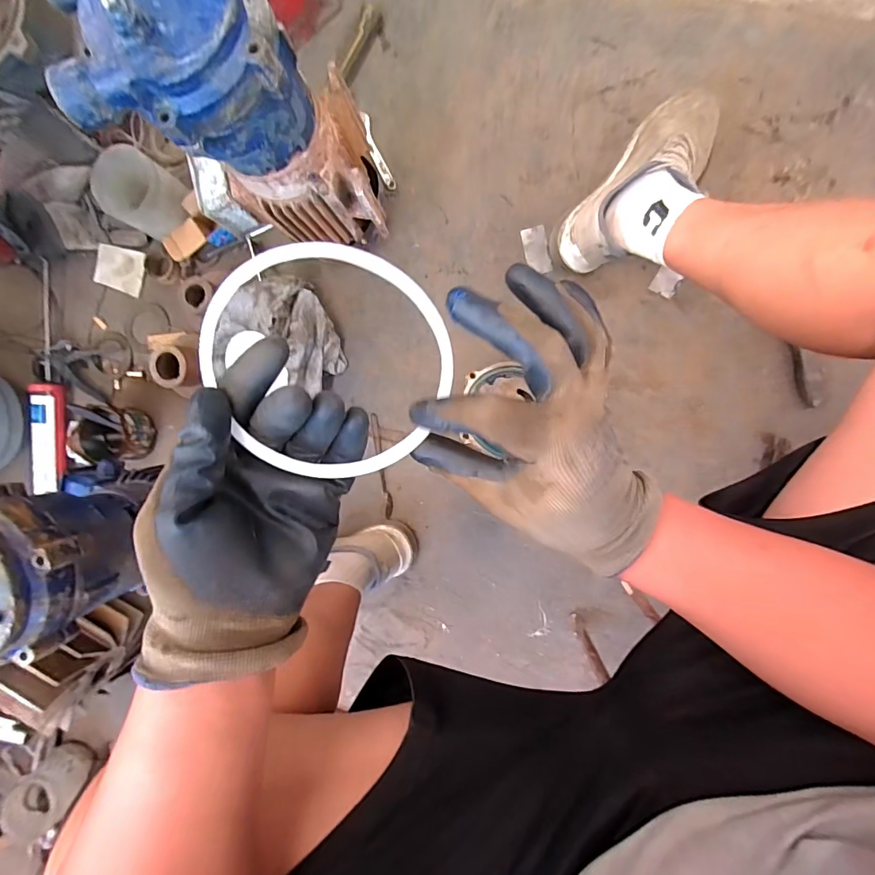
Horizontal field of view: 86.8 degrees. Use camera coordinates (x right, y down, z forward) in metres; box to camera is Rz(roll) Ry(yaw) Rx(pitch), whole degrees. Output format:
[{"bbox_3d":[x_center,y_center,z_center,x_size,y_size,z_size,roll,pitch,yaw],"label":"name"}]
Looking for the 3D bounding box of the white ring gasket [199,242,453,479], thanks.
[{"bbox_3d":[-0.059,-0.052,0.282,0.142,0.006,0.145,3,79,-18],"label":"white ring gasket"}]

